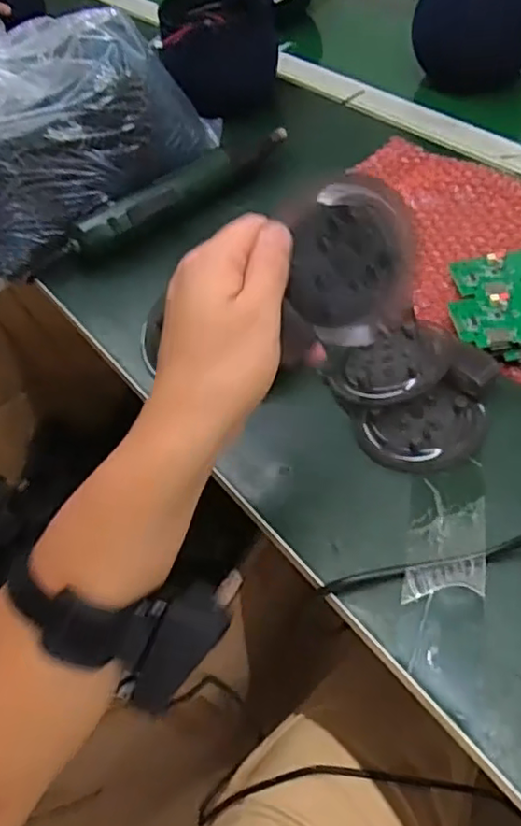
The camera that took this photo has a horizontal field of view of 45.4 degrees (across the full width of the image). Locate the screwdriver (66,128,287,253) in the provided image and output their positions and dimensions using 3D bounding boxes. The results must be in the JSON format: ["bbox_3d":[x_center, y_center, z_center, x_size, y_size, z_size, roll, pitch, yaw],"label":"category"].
[{"bbox_3d":[-0.074,-0.223,0.605,0.248,0.030,0.030,-36,55,-16],"label":"screwdriver"}]

